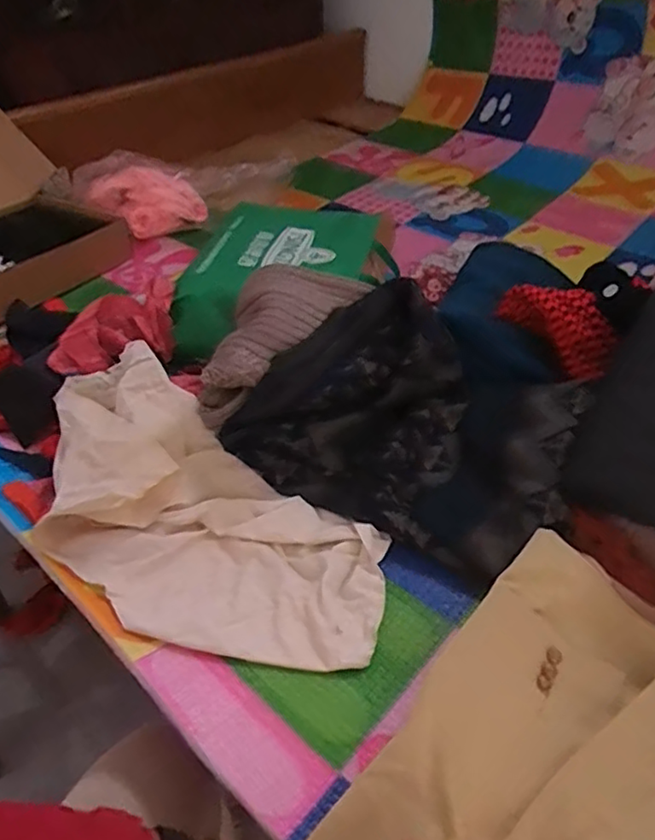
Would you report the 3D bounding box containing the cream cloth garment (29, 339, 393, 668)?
[{"bbox_3d":[-0.171,0.094,0.702,0.506,0.088,0.250,26,49,27],"label":"cream cloth garment"}]

